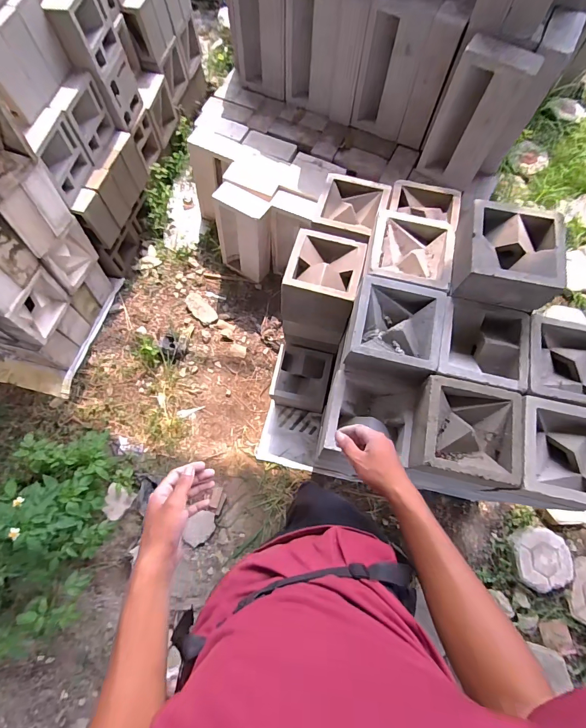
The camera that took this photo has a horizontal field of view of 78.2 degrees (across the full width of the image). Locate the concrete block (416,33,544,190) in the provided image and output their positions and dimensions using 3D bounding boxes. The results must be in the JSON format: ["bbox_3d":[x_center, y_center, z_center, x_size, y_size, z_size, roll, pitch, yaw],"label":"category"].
[{"bbox_3d":[0.558,-0.758,1.129,0.216,0.377,0.092,27,74,10],"label":"concrete block"}]

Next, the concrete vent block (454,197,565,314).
[{"bbox_3d":[0.485,-0.241,0.821,0.207,0.097,0.214,11,72,5],"label":"concrete vent block"}]

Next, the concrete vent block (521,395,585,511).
[{"bbox_3d":[0.574,0.194,0.759,0.200,0.078,0.211,11,72,5],"label":"concrete vent block"}]

